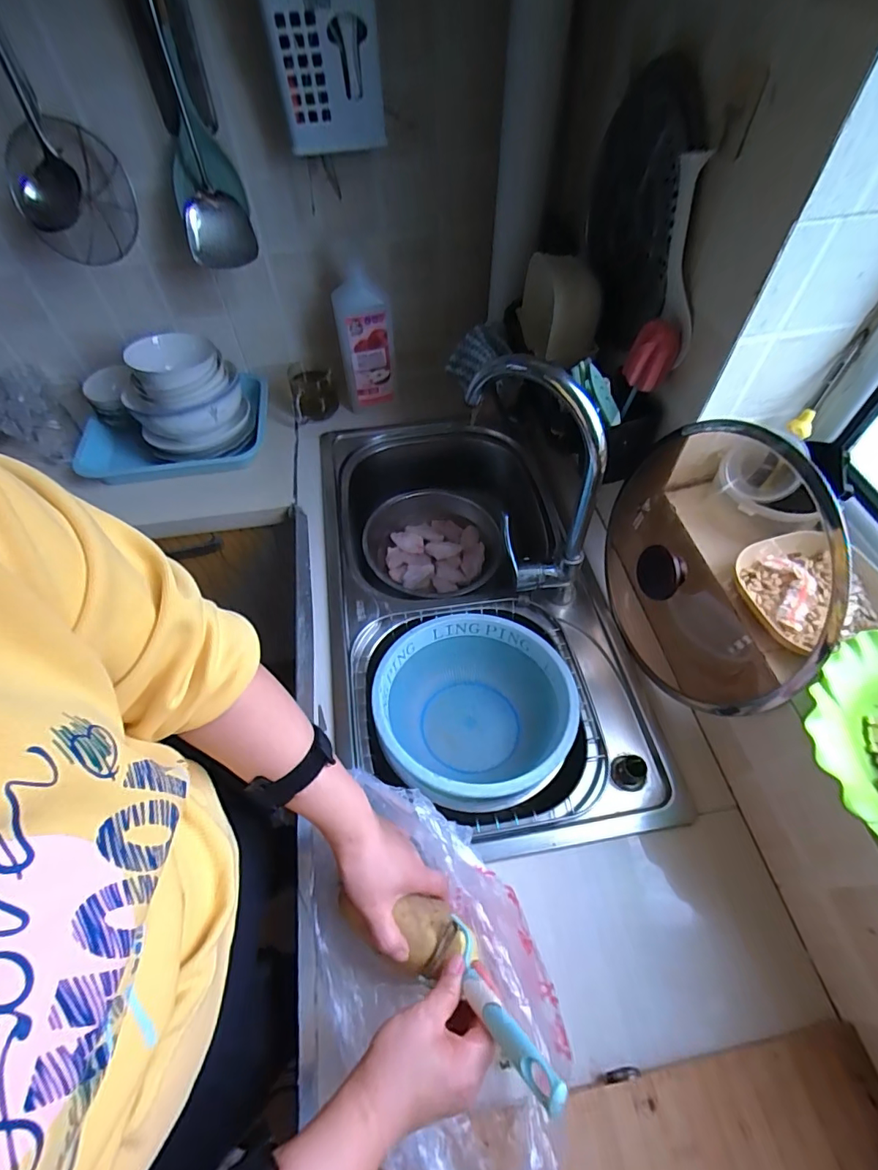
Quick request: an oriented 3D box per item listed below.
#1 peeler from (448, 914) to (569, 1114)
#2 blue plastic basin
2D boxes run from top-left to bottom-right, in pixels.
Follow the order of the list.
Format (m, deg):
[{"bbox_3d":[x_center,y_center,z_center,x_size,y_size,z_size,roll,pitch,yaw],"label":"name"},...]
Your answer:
[{"bbox_3d":[0.041,0.321,0.372,0.027,0.152,0.027,-29,102,-18],"label":"peeler"},{"bbox_3d":[0.044,0.154,0.628,0.233,0.109,0.241,-1,54,1],"label":"blue plastic basin"}]

